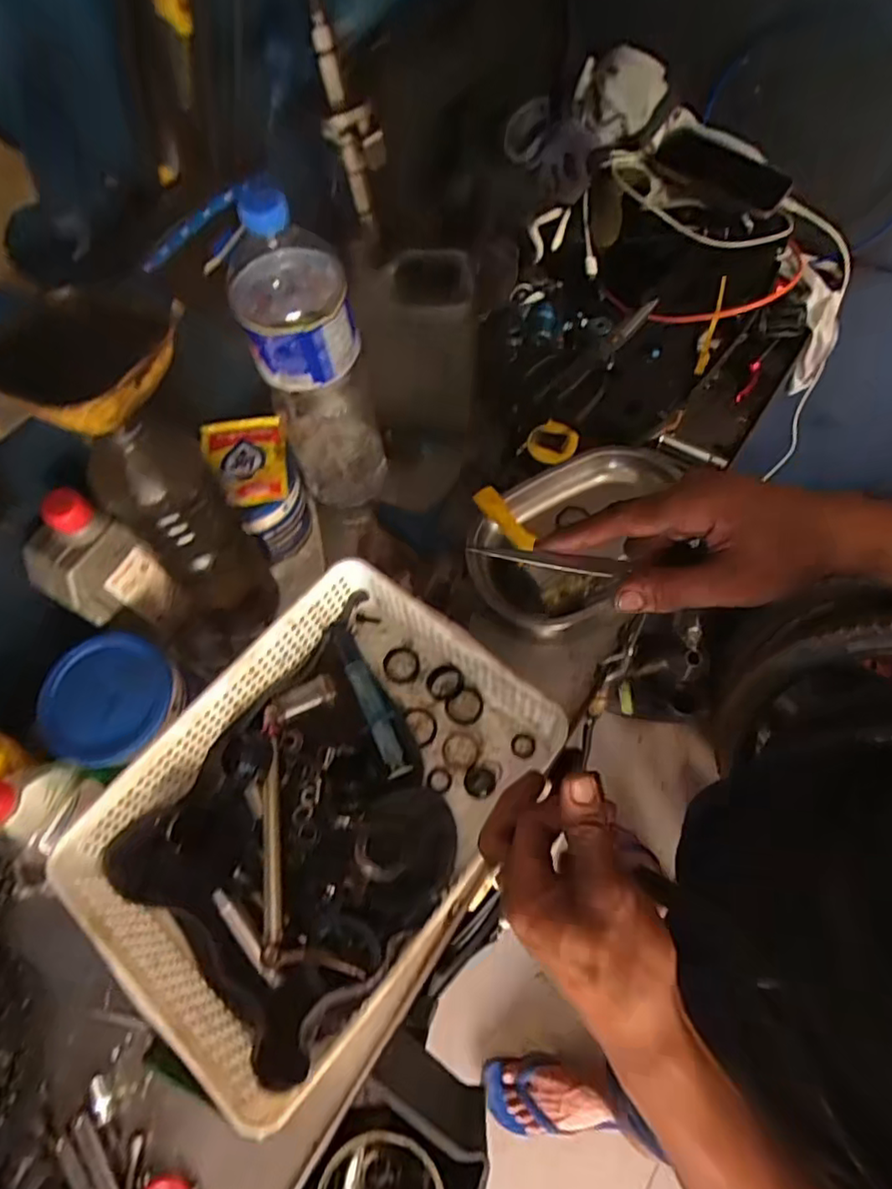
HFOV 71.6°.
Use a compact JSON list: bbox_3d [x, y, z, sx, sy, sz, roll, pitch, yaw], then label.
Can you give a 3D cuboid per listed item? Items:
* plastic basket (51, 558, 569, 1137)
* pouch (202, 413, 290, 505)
[{"bbox_3d":[-0.099,0.160,0.489,0.253,0.083,0.329,36,68,18],"label":"plastic basket"},{"bbox_3d":[-0.189,-0.127,0.577,0.075,0.011,0.103,-11,64,-1],"label":"pouch"}]

